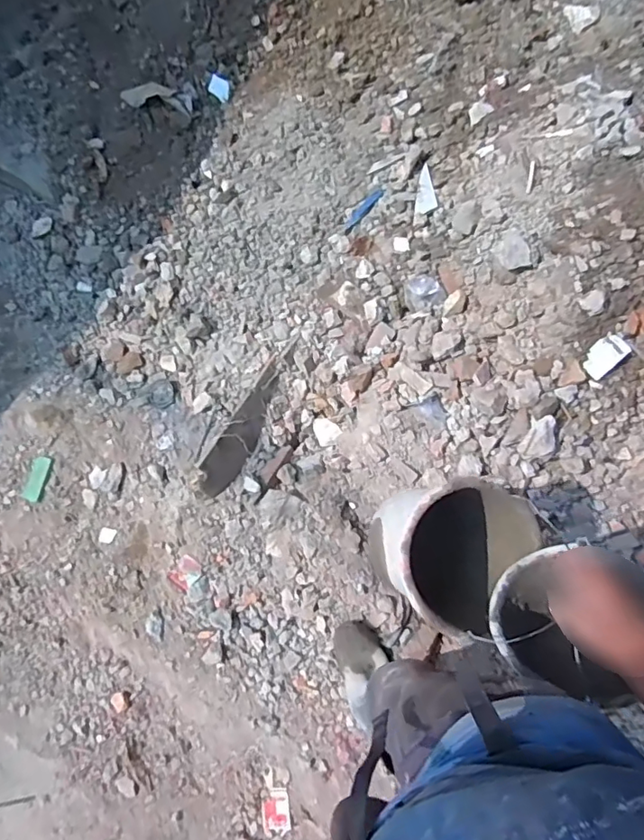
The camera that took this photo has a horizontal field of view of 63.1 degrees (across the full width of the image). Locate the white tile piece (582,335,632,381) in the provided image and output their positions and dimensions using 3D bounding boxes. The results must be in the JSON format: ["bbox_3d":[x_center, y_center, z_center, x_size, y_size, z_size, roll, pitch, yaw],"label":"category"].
[{"bbox_3d":[0.575,-0.130,1.068,0.059,0.005,0.086,47,118,9],"label":"white tile piece"}]

